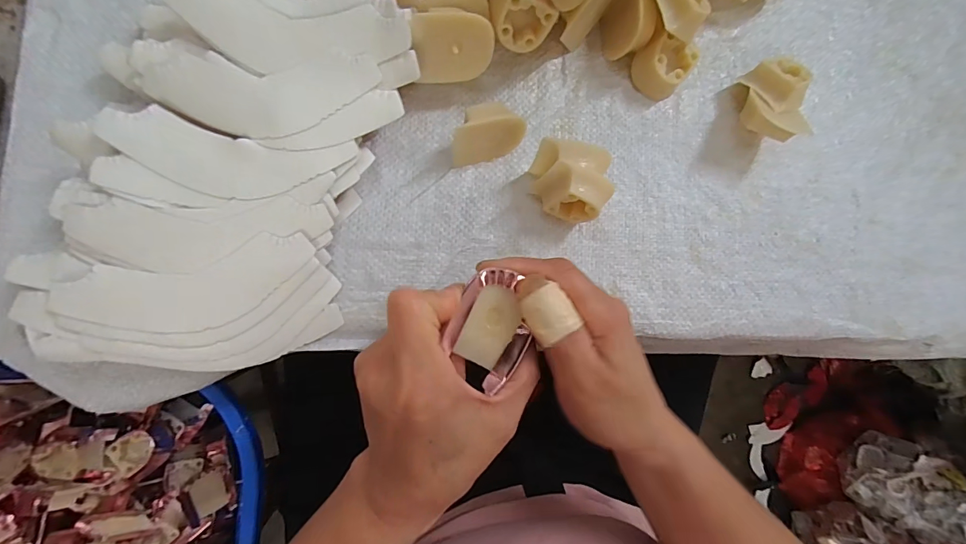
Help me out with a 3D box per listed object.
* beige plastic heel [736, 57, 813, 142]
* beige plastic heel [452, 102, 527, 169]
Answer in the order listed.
[{"bbox_3d":[0.195,-0.116,0.279,0.040,0.031,0.058,14,84,-6],"label":"beige plastic heel"},{"bbox_3d":[0.002,-0.085,0.253,0.045,0.028,0.027,-12,87,-8],"label":"beige plastic heel"}]

